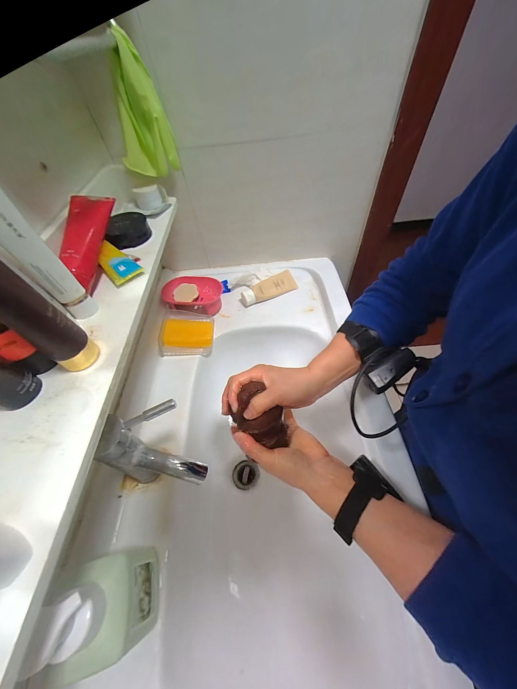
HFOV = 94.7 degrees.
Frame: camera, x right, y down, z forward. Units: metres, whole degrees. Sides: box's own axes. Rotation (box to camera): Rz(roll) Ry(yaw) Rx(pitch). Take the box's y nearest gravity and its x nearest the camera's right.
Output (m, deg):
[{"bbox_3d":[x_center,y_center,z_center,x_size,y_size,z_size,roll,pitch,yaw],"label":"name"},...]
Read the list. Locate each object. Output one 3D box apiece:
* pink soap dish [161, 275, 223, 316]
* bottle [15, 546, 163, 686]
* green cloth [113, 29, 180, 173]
[{"bbox_3d":[-0.168,-0.122,0.623,0.149,0.067,0.093,-3,53,4],"label":"pink soap dish"},{"bbox_3d":[-0.170,0.278,0.255,0.064,0.171,0.090,-13,53,-4],"label":"bottle"},{"bbox_3d":[-0.188,-0.356,0.373,0.083,0.151,0.049,-16,53,-6],"label":"green cloth"}]

